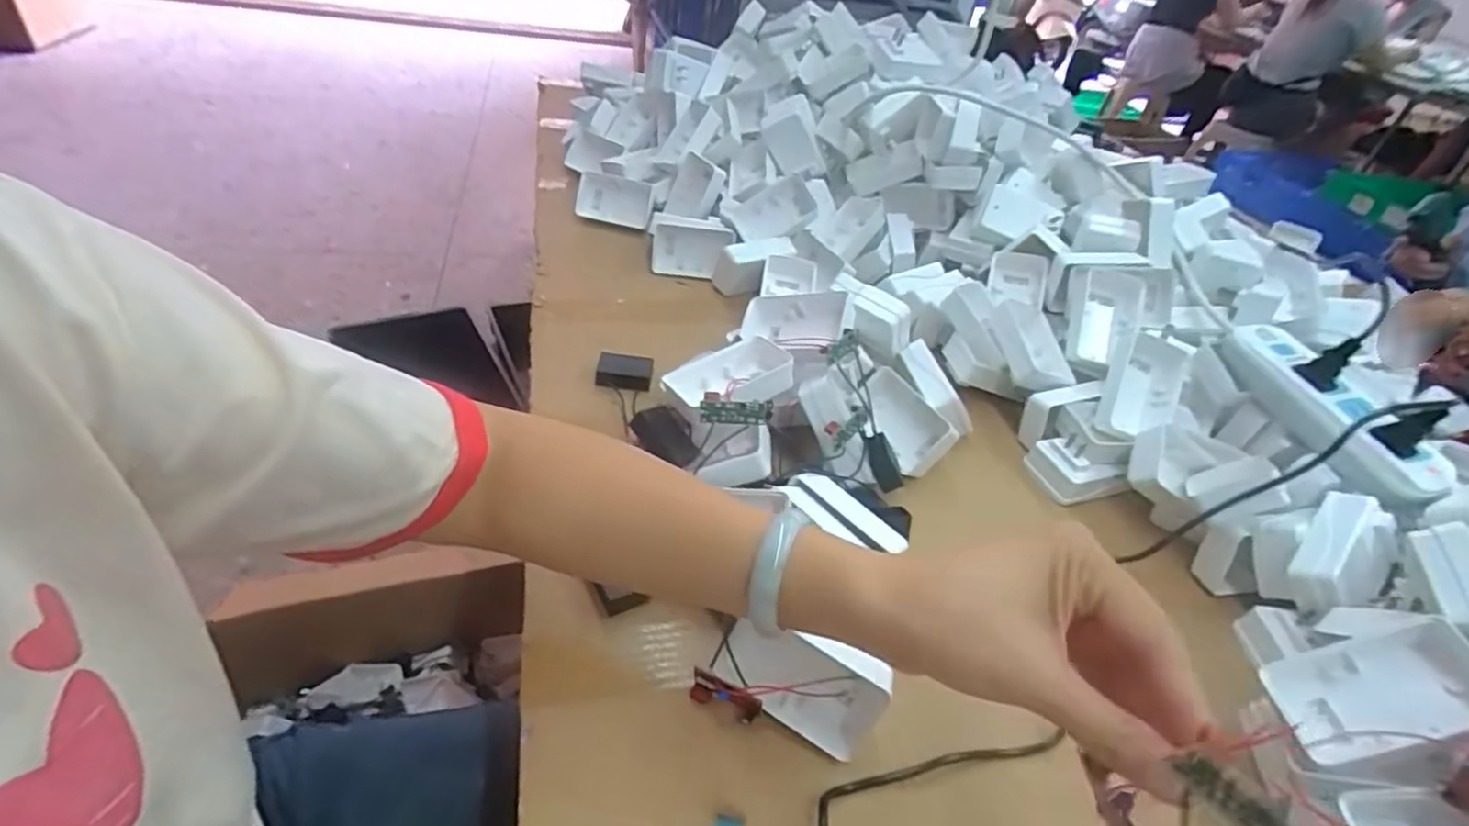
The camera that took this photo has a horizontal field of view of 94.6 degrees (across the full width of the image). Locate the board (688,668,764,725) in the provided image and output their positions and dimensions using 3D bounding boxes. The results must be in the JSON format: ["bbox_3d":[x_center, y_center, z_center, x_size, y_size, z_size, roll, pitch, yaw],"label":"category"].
[{"bbox_3d":[-0.005,0.161,0.384,0.042,0.019,0.006,14,14,19],"label":"board"}]

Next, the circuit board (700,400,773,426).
[{"bbox_3d":[0.001,0.000,0.469,0.049,0.017,0.004,2,14,7],"label":"circuit board"}]

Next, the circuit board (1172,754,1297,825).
[{"bbox_3d":[0.162,0.124,0.218,0.039,0.015,0.007,38,46,0],"label":"circuit board"}]

